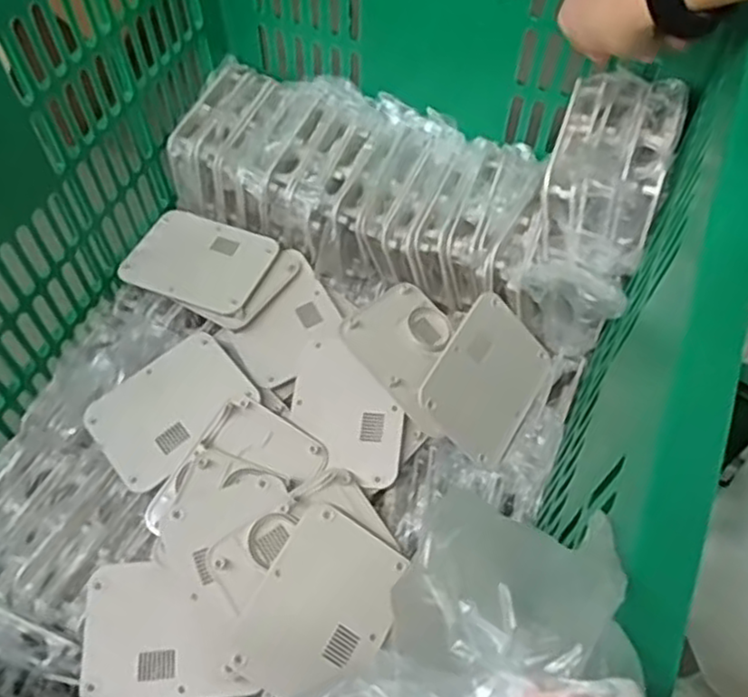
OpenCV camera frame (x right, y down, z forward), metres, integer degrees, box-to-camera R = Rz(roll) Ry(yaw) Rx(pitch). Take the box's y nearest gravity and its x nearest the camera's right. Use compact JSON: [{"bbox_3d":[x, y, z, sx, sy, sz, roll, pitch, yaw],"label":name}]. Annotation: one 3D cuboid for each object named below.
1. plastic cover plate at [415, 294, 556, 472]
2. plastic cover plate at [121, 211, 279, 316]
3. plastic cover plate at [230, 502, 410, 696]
[{"bbox_3d":[0.096,0.025,0.594,0.093,0.008,0.124,44,61,-17],"label":"plastic cover plate"},{"bbox_3d":[-0.160,-0.084,0.664,0.123,0.008,0.099,18,58,11],"label":"plastic cover plate"},{"bbox_3d":[-0.034,0.182,0.503,0.092,0.006,0.125,36,62,-5],"label":"plastic cover plate"}]

